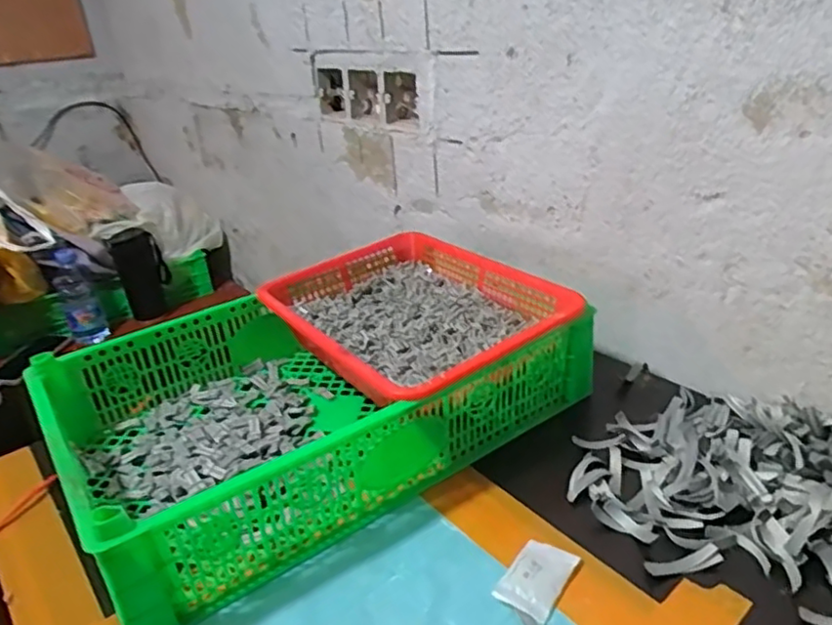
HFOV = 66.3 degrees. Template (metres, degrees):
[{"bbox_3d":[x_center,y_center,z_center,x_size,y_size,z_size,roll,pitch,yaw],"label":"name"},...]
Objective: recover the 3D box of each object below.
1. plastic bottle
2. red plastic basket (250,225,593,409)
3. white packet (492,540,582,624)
[{"bbox_3d":[-0.698,-0.036,1.305,0.066,0.179,0.065,-20,-1,-29],"label":"plastic bottle"},{"bbox_3d":[0.001,0.006,0.685,0.252,0.070,0.308,-21,30,-30],"label":"red plastic basket"},{"bbox_3d":[0.086,0.191,0.455,0.039,0.012,0.072,14,32,34],"label":"white packet"}]

